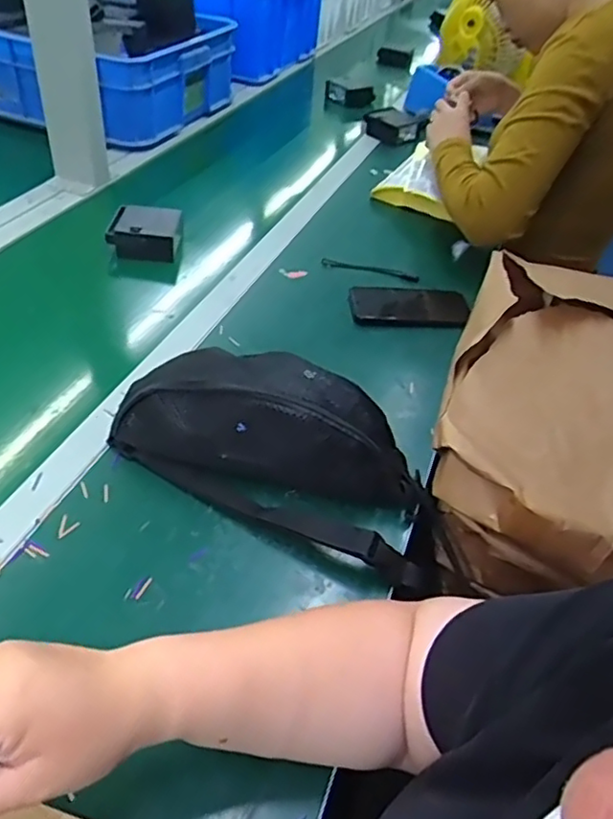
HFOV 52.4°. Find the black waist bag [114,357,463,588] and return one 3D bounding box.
[{"bbox_3d":[-0.014,0.028,0.570,0.325,0.096,0.142,22,44,14],"label":"black waist bag"}]

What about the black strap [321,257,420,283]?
[{"bbox_3d":[0.091,-0.199,0.894,0.139,0.007,0.019,12,44,5],"label":"black strap"}]

